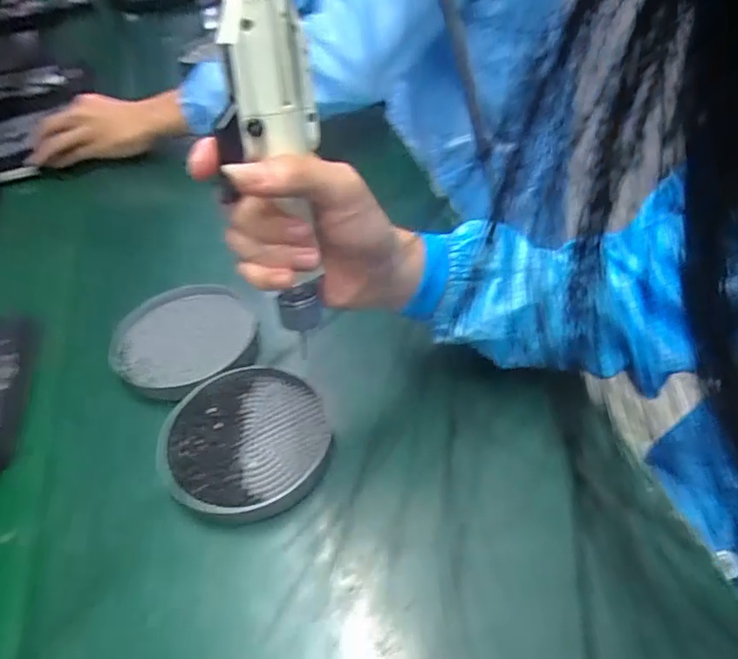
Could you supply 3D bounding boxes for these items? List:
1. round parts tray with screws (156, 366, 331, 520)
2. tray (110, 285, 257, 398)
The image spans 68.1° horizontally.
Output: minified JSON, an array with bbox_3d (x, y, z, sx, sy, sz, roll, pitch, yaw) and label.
[{"bbox_3d":[-0.086,0.078,0.382,0.111,0.028,0.114,-1,44,0],"label":"round parts tray with screws"},{"bbox_3d":[-0.153,0.005,0.453,0.114,0.023,0.113,-1,44,0],"label":"tray"}]

